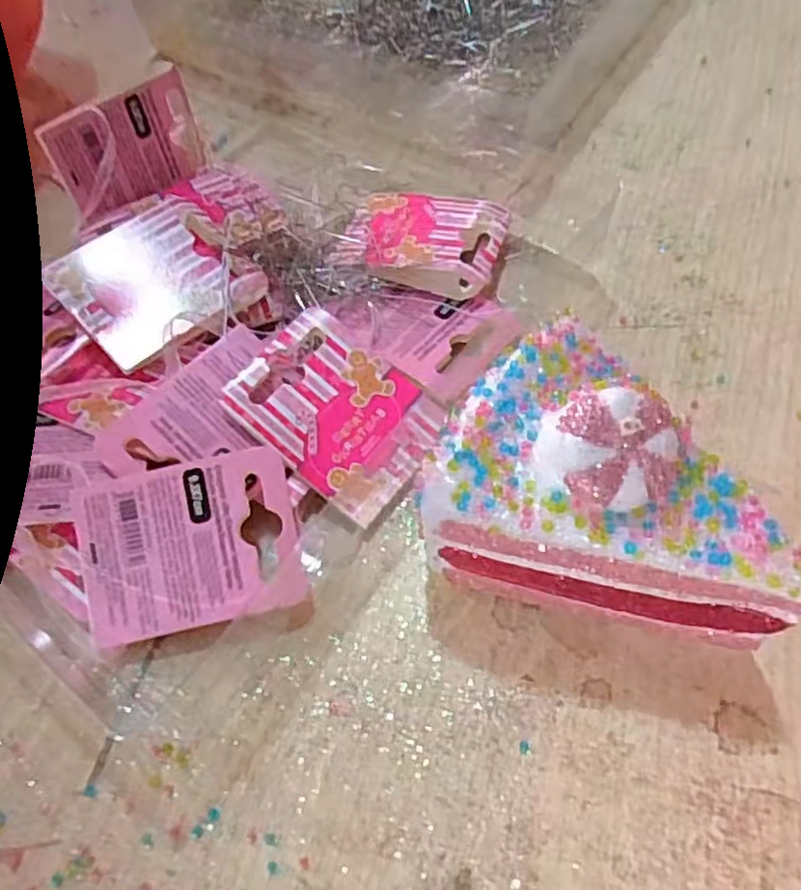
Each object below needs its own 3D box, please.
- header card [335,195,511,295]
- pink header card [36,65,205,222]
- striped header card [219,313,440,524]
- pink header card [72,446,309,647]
[{"bbox_3d":[0.008,-0.074,0.250,0.056,0.014,0.049,7,61,8],"label":"header card"},{"bbox_3d":[-0.100,-0.110,0.256,0.055,0.038,0.006,-38,59,-22],"label":"pink header card"},{"bbox_3d":[-0.018,-0.011,0.210,0.059,0.004,0.046,46,73,4],"label":"striped header card"},{"bbox_3d":[-0.058,0.027,0.191,0.058,0.006,0.043,-12,81,-2],"label":"pink header card"}]

